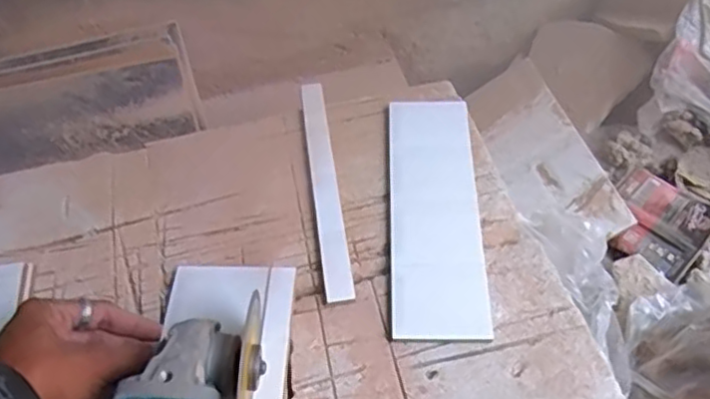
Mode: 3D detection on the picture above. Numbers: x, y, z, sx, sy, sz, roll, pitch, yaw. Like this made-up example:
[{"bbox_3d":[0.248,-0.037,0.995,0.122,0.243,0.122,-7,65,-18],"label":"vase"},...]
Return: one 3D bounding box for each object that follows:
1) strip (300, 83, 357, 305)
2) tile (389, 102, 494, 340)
[{"bbox_3d":[-0.027,-0.016,0.567,0.022,0.005,0.239,-8,56,-3],"label":"strip"},{"bbox_3d":[0.068,0.005,0.545,0.075,0.005,0.244,0,56,2],"label":"tile"}]

